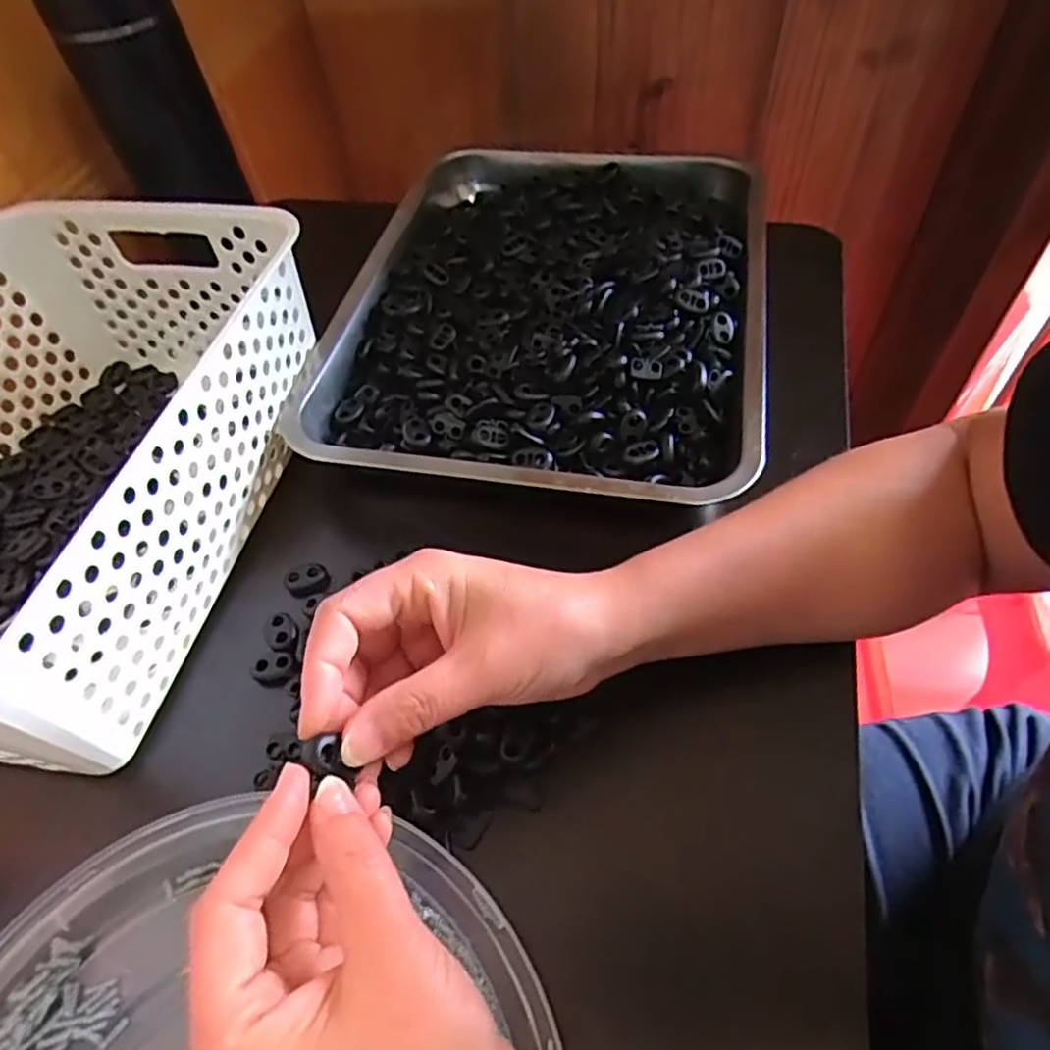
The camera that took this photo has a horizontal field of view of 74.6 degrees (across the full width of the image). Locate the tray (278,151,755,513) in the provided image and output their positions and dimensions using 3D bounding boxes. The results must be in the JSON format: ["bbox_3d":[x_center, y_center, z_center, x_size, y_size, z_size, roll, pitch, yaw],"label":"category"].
[{"bbox_3d":[0.024,-0.172,0.473,0.278,0.054,0.406,5,55,8],"label":"tray"}]

